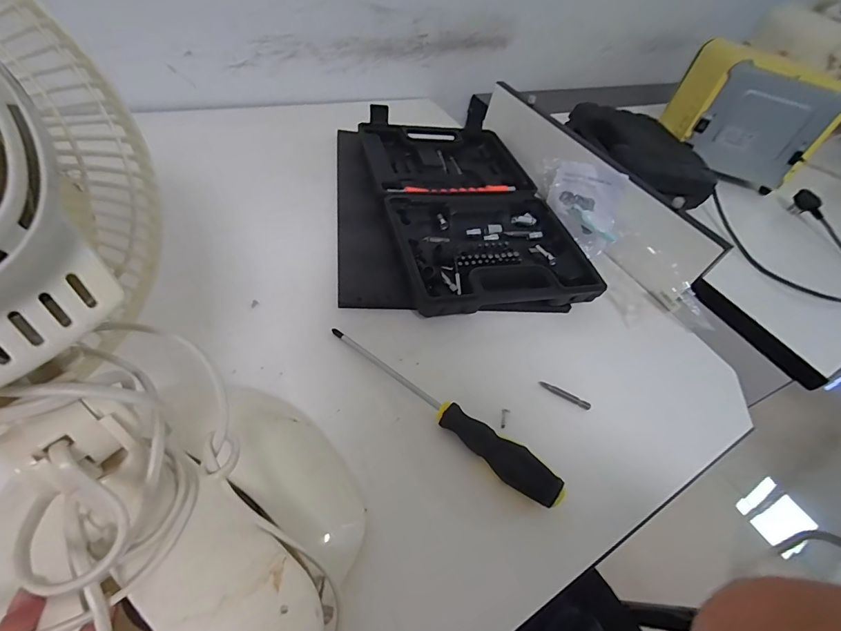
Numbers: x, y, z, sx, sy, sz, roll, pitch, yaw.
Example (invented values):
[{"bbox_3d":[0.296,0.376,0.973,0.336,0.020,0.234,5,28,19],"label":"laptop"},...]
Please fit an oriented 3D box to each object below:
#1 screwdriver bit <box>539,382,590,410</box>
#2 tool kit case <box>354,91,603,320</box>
[{"bbox_3d":[0.132,0.072,0.370,0.048,0.007,0.005,28,50,10],"label":"screwdriver bit"},{"bbox_3d":[0.052,-0.165,0.505,0.210,0.034,0.379,-5,52,-17],"label":"tool kit case"}]

